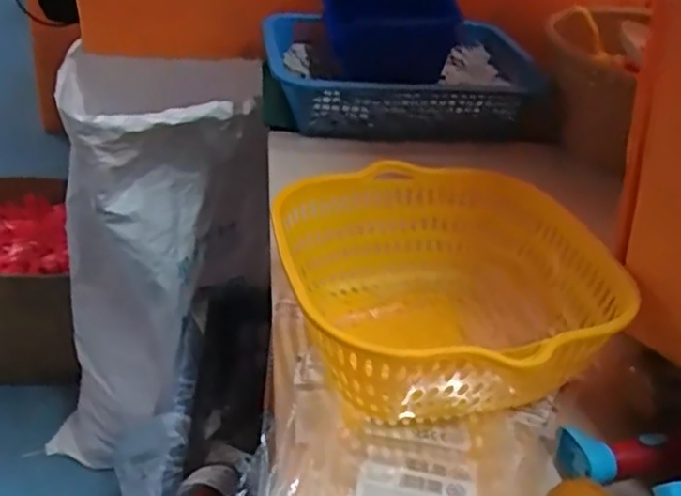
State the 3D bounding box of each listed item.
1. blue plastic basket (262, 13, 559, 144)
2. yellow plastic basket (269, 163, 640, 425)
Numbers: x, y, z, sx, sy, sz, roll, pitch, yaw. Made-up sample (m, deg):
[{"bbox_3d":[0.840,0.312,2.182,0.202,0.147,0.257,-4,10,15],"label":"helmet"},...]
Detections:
[{"bbox_3d":[0.068,-0.178,0.716,0.288,0.065,0.175,0,37,-8],"label":"blue plastic basket"},{"bbox_3d":[0.060,0.025,0.424,0.176,0.086,0.192,-2,37,-10],"label":"yellow plastic basket"}]

